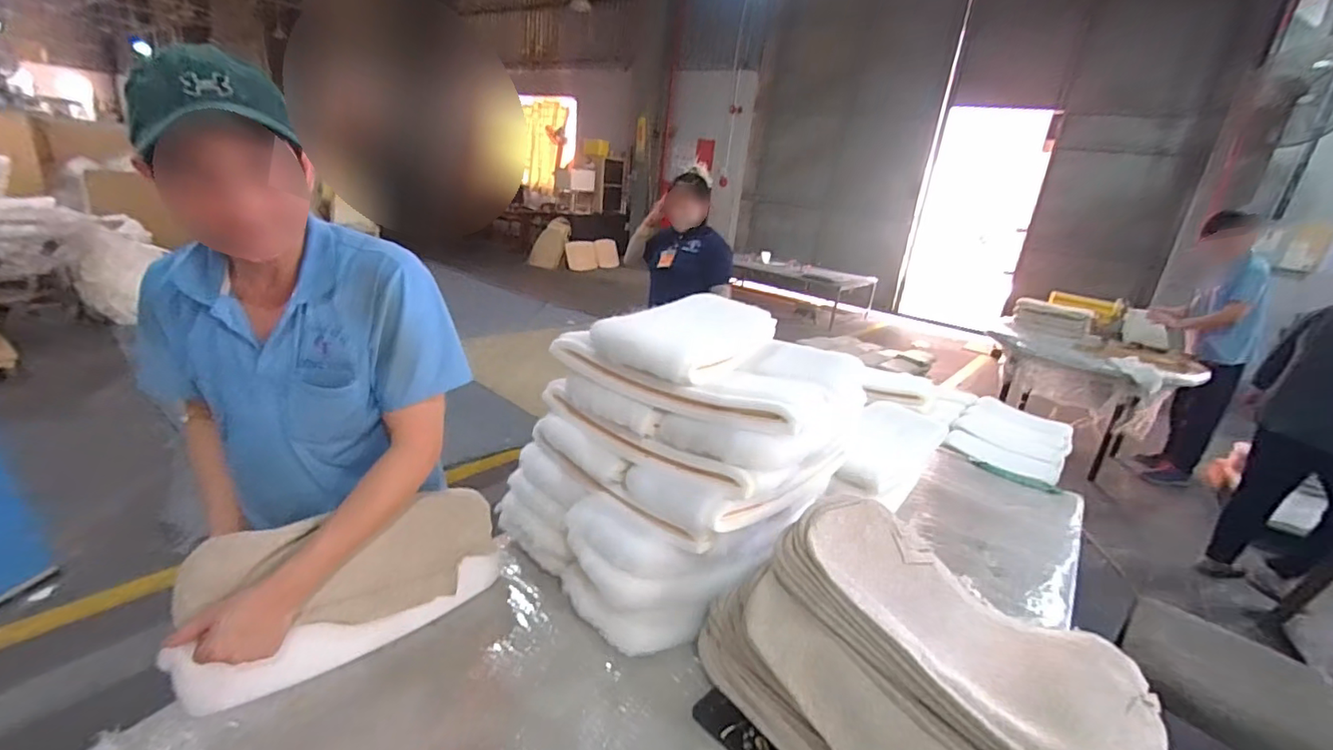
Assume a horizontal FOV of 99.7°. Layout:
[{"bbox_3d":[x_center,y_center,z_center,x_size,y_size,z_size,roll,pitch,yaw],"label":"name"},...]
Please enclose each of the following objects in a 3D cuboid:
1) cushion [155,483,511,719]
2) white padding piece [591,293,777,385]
[{"bbox_3d":[-0.477,0.331,0.895,0.473,0.232,0.083,-9,25,-38],"label":"cushion"},{"bbox_3d":[0.062,-0.080,1.073,0.190,0.091,0.427,18,22,27],"label":"white padding piece"}]

